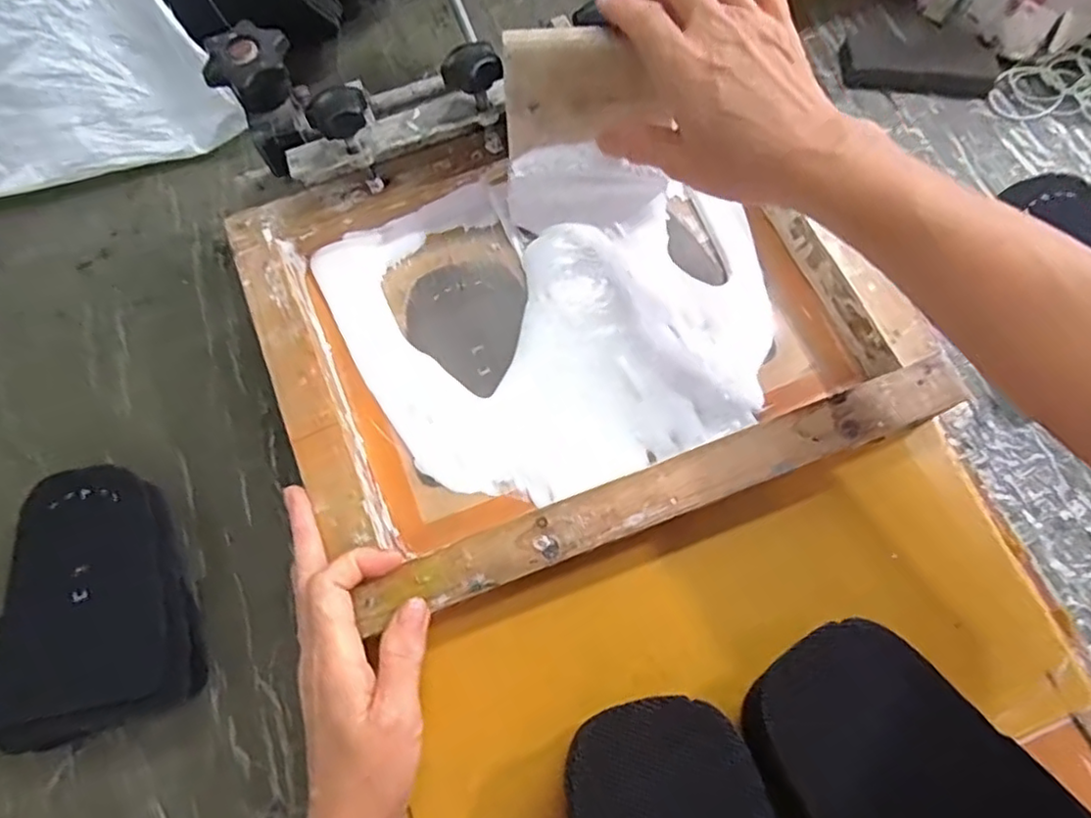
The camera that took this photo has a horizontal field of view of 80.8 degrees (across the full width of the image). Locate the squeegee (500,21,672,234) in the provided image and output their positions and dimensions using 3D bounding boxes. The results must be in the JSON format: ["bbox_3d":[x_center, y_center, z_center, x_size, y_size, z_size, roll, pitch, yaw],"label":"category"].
[{"bbox_3d":[0.022,-0.158,0.375,0.089,0.112,0.011,-2,44,4],"label":"squeegee"}]

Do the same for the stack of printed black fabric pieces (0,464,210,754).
[{"bbox_3d":[-0.270,0.114,0.388,0.107,0.040,0.147,-17,72,-3],"label":"stack of printed black fabric pieces"}]

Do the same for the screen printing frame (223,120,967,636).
[{"bbox_3d":[0.014,-0.054,0.386,0.340,0.034,0.262,-20,72,-4],"label":"screen printing frame"}]

